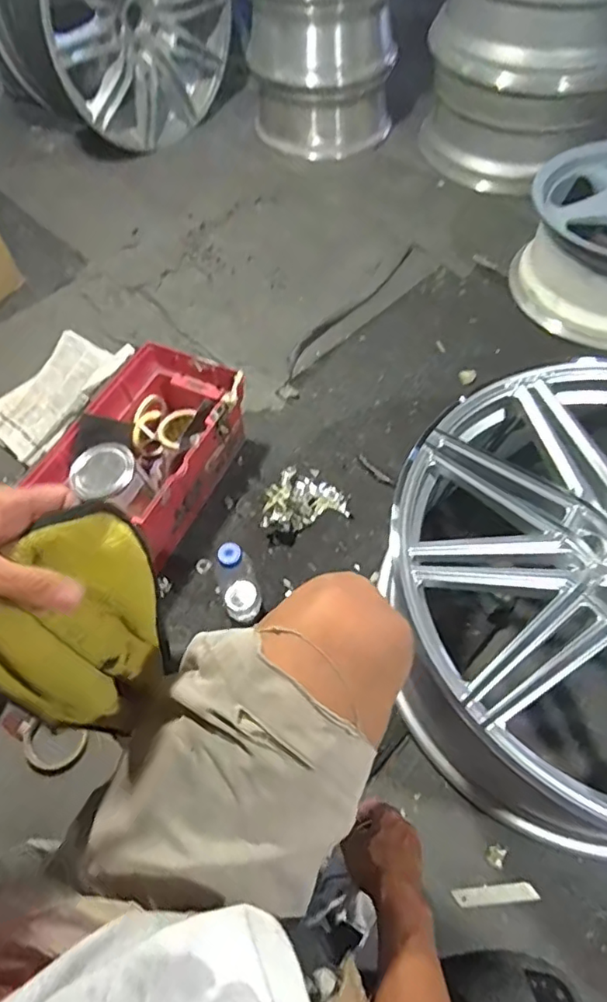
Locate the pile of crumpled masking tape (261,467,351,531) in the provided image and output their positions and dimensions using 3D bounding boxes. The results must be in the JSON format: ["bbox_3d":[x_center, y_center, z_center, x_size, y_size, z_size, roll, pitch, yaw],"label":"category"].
[{"bbox_3d":[0.004,0.006,0.949,0.120,0.057,0.128,-1,58,2],"label":"pile of crumpled masking tape"}]

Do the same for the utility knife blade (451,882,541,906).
[{"bbox_3d":[0.234,0.480,0.683,0.099,0.004,0.019,-8,63,5],"label":"utility knife blade"}]

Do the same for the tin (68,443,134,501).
[{"bbox_3d":[-0.314,-0.050,0.868,0.100,0.022,0.103,-1,58,2],"label":"tin"}]

